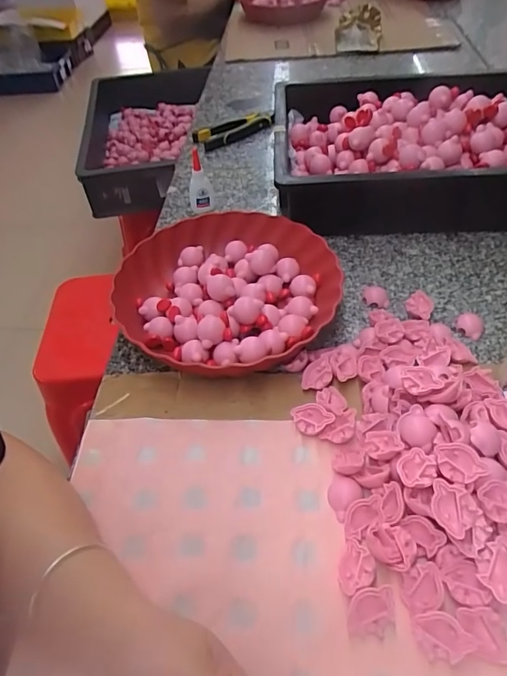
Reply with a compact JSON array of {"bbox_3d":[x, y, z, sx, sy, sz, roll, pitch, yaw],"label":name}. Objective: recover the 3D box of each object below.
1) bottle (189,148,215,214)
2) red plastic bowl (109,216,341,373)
[{"bbox_3d":[-0.077,-0.222,0.642,0.034,0.092,0.038,-8,44,-2],"label":"bottle"},{"bbox_3d":[-0.031,-0.049,0.509,0.225,0.054,0.235,-3,44,3],"label":"red plastic bowl"}]

